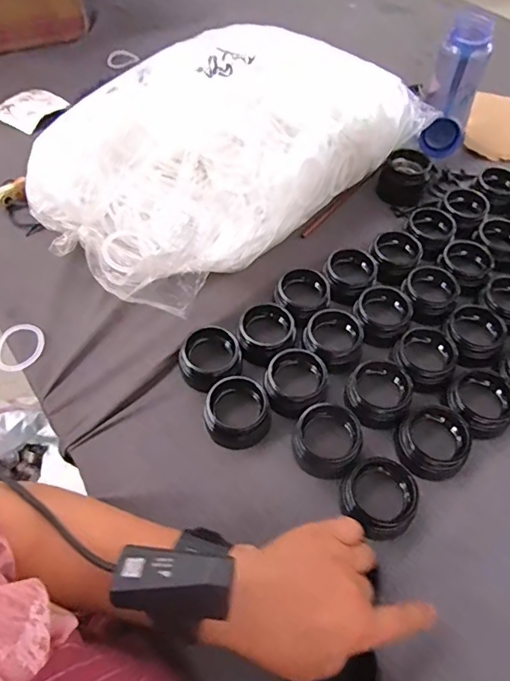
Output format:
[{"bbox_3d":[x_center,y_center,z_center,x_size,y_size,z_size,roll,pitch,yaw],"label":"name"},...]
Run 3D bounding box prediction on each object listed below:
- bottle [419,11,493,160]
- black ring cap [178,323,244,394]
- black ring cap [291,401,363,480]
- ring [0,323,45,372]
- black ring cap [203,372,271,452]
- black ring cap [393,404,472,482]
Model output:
[{"bbox_3d":[0.301,-0.373,0.713,0.075,0.188,0.067,11,26,6],"label":"bottle"},{"bbox_3d":[-0.049,0.018,0.511,0.065,0.032,0.065,-22,59,-16],"label":"black ring cap"},{"bbox_3d":[0.069,0.097,0.461,0.063,0.040,0.059,1,55,-1],"label":"black ring cap"},{"bbox_3d":[-0.271,0.008,0.547,0.062,0.007,0.060,-5,61,9],"label":"ring"},{"bbox_3d":[-0.018,0.072,0.480,0.061,0.041,0.064,1,55,-1],"label":"black ring cap"},{"bbox_3d":[0.172,0.099,0.460,0.063,0.035,0.066,-39,64,-25],"label":"black ring cap"}]

